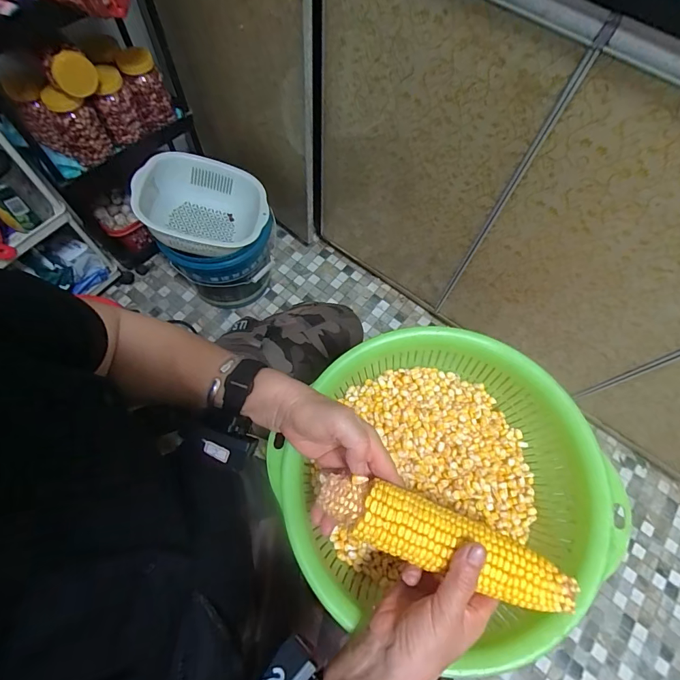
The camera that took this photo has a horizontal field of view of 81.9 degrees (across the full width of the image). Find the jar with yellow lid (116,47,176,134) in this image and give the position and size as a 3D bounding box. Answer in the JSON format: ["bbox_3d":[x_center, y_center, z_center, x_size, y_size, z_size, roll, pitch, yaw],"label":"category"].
[{"bbox_3d":[-0.420,-0.543,0.856,0.078,0.149,0.069,-21,70,-11],"label":"jar with yellow lid"}]

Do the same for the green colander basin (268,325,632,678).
[{"bbox_3d":[0.098,0.146,0.410,0.297,0.098,0.302,1,64,-2],"label":"green colander basin"}]

